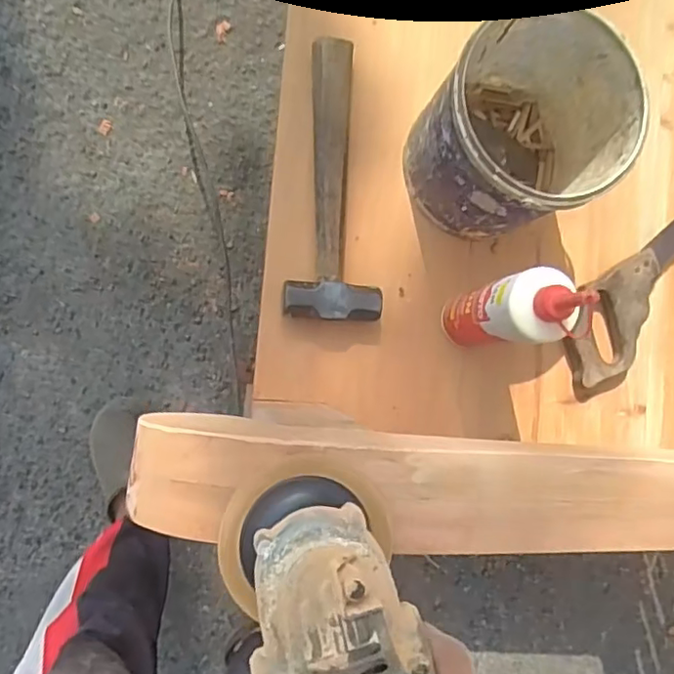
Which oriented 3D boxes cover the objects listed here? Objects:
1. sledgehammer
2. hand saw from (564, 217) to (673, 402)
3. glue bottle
[{"bbox_3d":[0.005,-0.170,0.638,0.104,0.049,0.305,5,90,-10],"label":"sledgehammer"},{"bbox_3d":[0.379,-0.092,0.702,0.099,0.033,0.357,36,85,-8],"label":"hand saw"},{"bbox_3d":[0.166,-0.025,0.575,0.063,0.221,0.068,0,91,-10],"label":"glue bottle"}]

